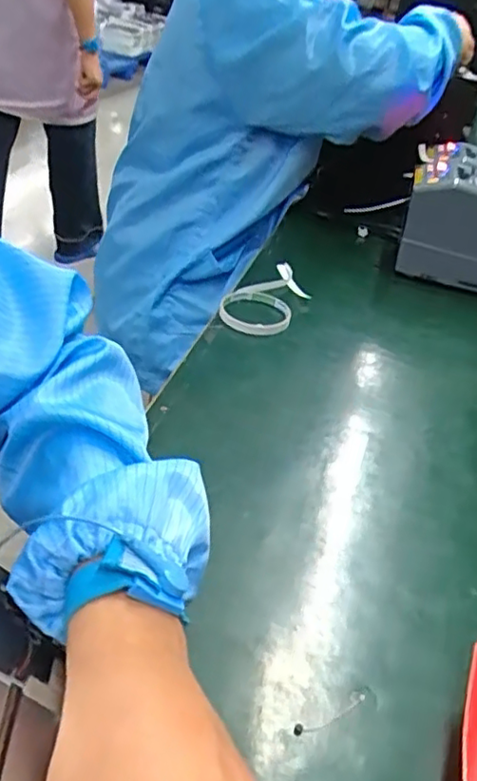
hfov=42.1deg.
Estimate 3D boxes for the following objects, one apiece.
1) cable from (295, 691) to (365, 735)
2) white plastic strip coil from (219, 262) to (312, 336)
[{"bbox_3d":[0.053,0.185,0.354,0.049,0.004,0.009,-14,40,-28],"label":"cable"},{"bbox_3d":[0.042,-0.114,0.742,0.080,0.018,0.167,20,37,17],"label":"white plastic strip coil"}]

